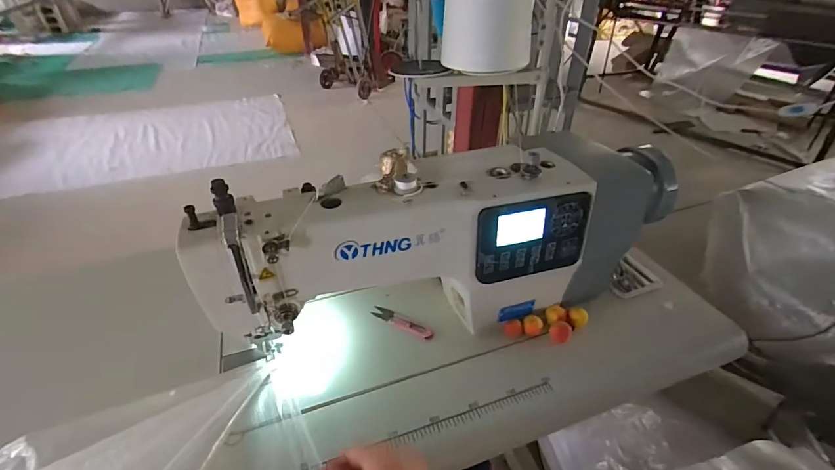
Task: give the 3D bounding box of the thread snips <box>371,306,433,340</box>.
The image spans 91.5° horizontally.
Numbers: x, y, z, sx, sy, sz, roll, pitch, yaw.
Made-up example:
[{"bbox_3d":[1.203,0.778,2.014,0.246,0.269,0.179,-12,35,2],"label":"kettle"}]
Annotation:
[{"bbox_3d":[-0.021,0.127,0.598,0.100,0.007,0.022,22,42,25],"label":"thread snips"}]

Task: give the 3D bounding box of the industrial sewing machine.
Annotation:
[{"bbox_3d":[0.034,0.018,0.520,0.556,0.221,0.127,-10,39,-15],"label":"industrial sewing machine"}]

